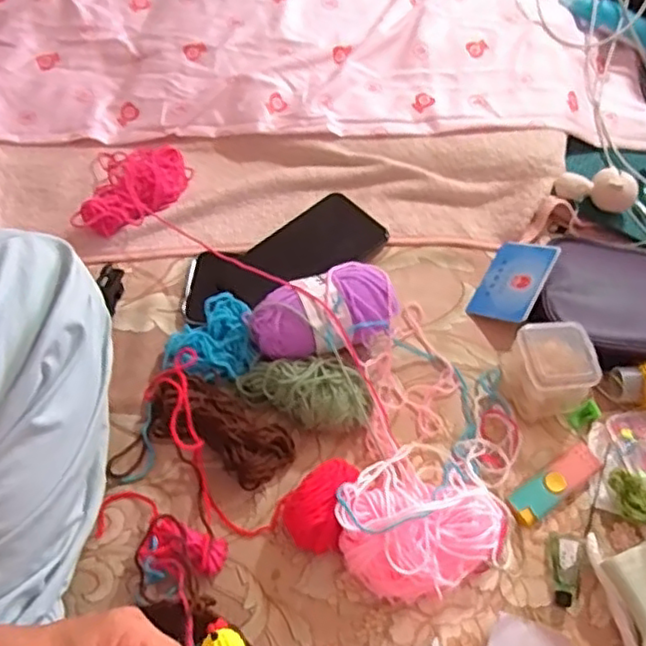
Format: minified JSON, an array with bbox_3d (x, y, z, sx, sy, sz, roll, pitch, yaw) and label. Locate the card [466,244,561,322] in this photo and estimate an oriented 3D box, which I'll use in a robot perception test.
[{"bbox_3d":[0.169,-0.038,0.580,0.057,0.005,0.086,9,56,38],"label":"card"}]

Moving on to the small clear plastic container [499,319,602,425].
[{"bbox_3d":[0.180,0.036,0.524,0.059,0.054,0.064,-13,65,-8],"label":"small clear plastic container"}]

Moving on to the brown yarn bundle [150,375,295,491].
[{"bbox_3d":[-0.079,0.079,0.498,0.116,0.035,0.061,33,67,13],"label":"brown yarn bundle"}]

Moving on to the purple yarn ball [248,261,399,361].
[{"bbox_3d":[0.002,-0.003,0.533,0.117,0.069,0.067,-22,67,-12],"label":"purple yarn ball"}]

